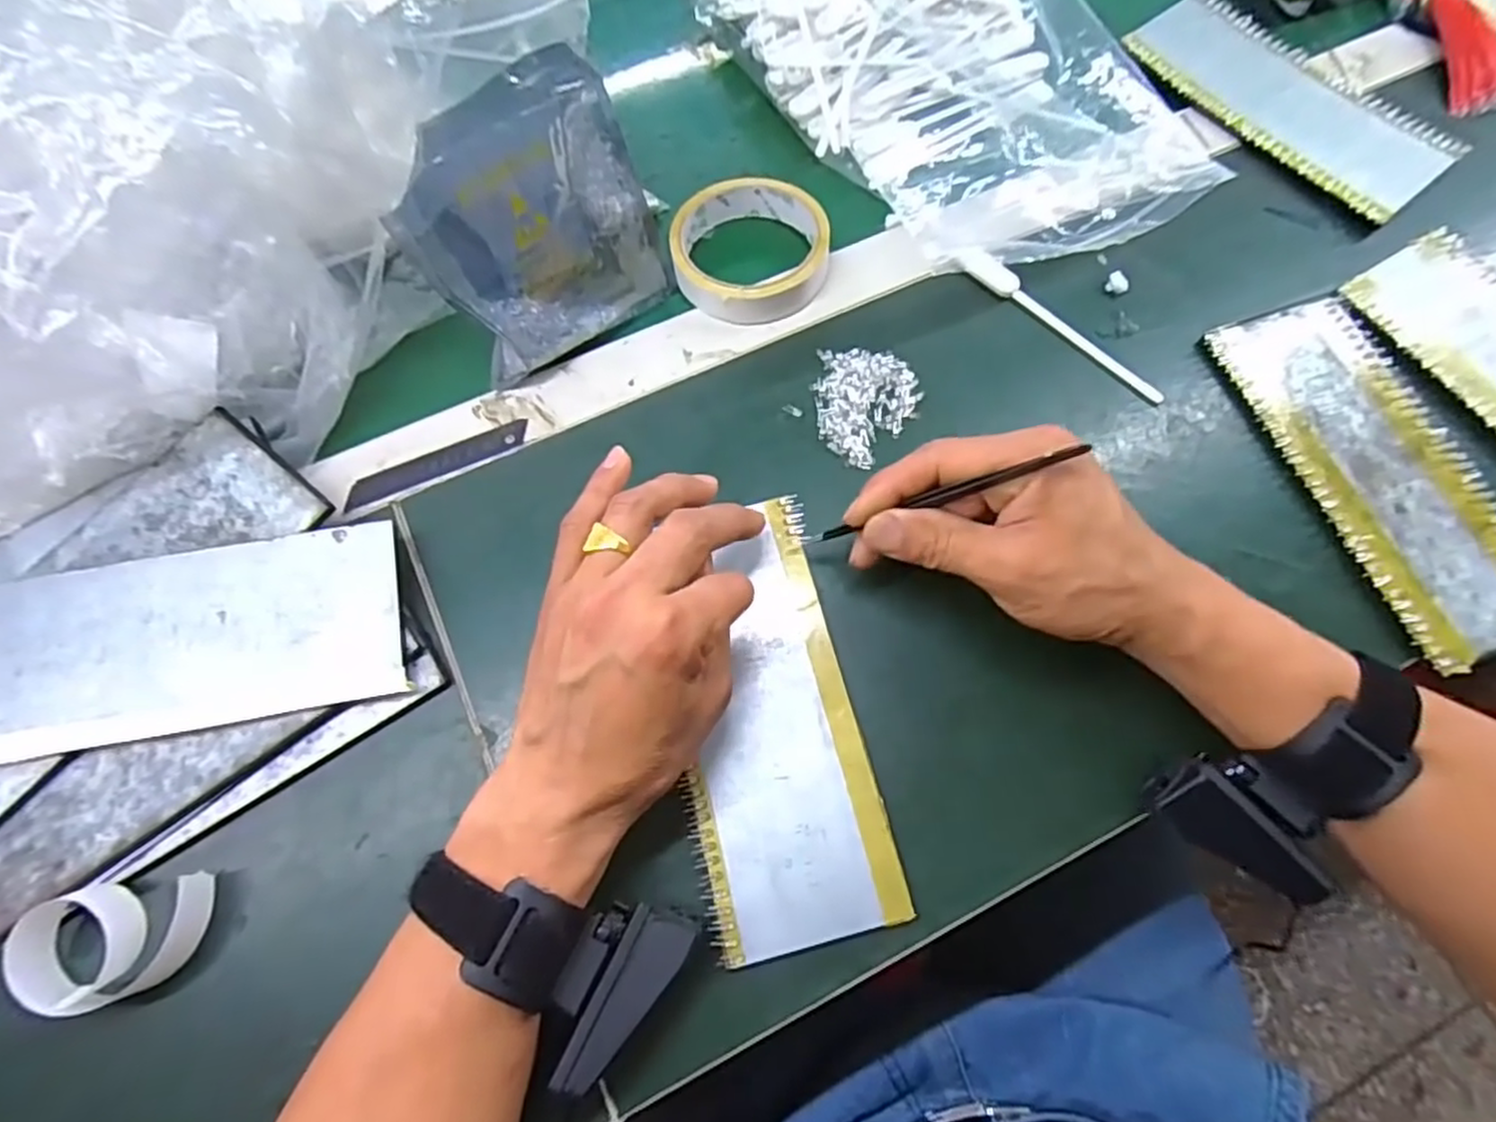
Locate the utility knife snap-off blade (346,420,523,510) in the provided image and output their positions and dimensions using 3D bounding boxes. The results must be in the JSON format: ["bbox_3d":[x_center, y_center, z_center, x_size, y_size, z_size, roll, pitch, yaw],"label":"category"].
[{"bbox_3d":[-0.166,-0.052,0.383,0.098,0.004,0.015,-24,84,-9],"label":"utility knife snap-off blade"}]

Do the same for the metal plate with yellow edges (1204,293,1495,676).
[{"bbox_3d":[0.332,-0.050,0.371,0.085,0.004,0.202,-18,72,-6],"label":"metal plate with yellow edges"}]

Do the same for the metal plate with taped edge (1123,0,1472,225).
[{"bbox_3d":[0.347,-0.300,0.458,0.087,0.006,0.201,-36,75,-12],"label":"metal plate with taped edge"}]

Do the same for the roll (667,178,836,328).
[{"bbox_3d":[0.002,-0.184,0.415,0.089,0.025,0.093,0,71,0],"label":"roll"}]

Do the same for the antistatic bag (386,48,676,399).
[{"bbox_3d":[-0.106,-0.170,0.364,0.118,0.127,0.028,-43,52,-13],"label":"antistatic bag"}]

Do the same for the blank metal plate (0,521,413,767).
[{"bbox_3d":[-0.265,0.036,0.328,0.204,0.008,0.086,-10,75,-7],"label":"blank metal plate"}]

